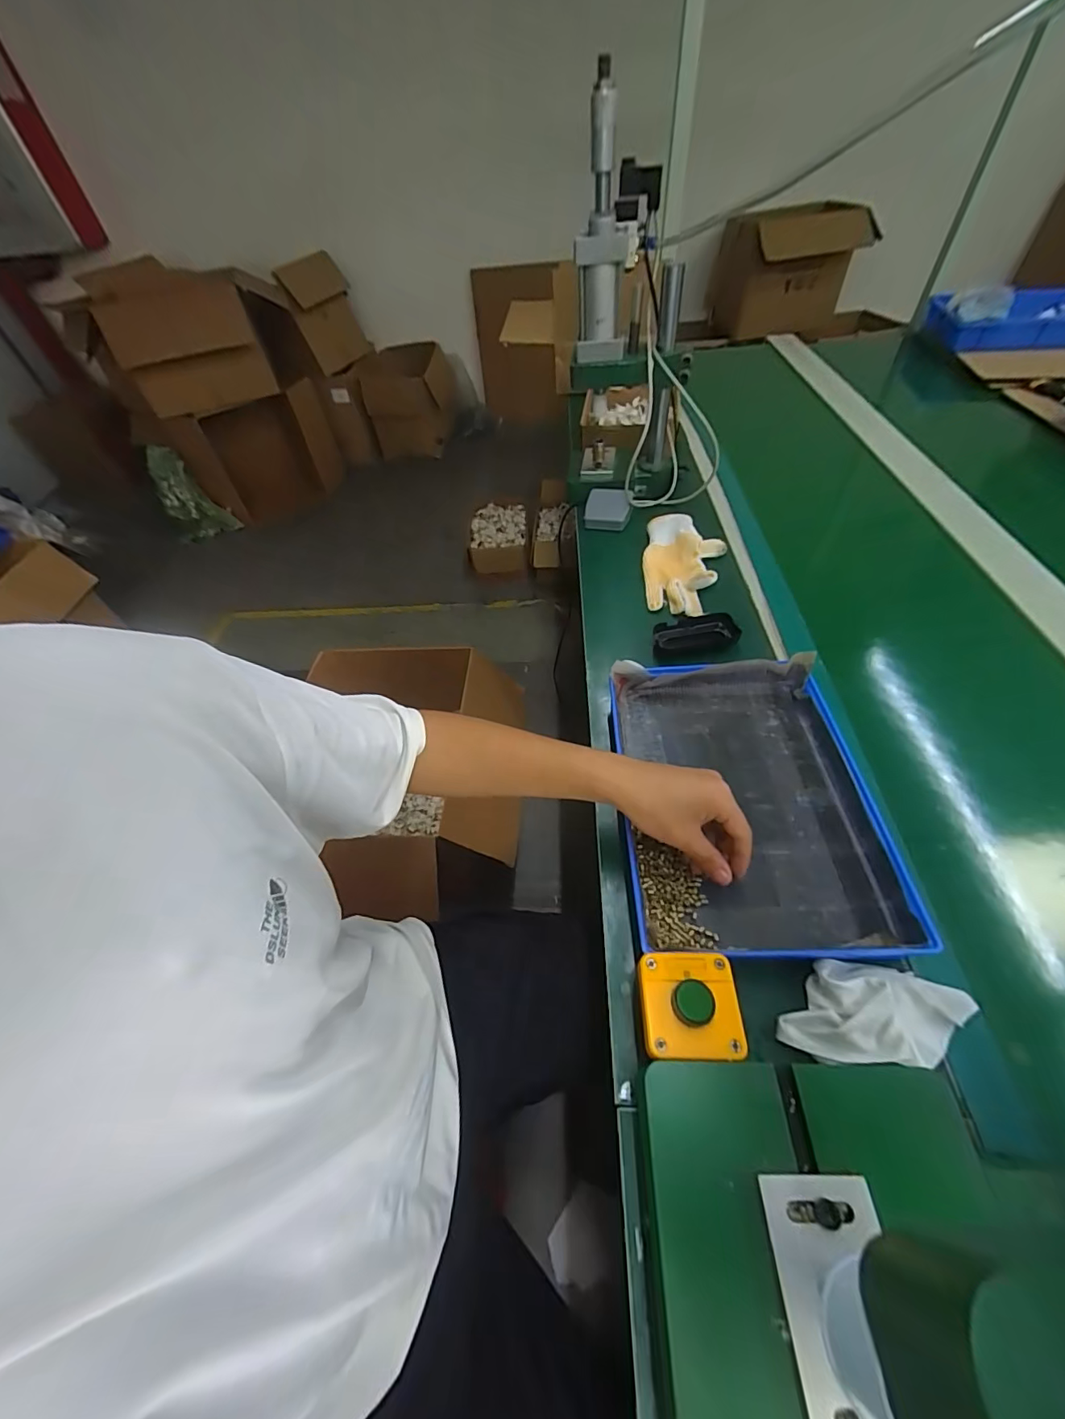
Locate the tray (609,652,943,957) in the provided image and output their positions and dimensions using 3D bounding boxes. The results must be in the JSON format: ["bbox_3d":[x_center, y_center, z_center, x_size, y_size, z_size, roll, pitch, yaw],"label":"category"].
[{"bbox_3d":[0.216,0.082,0.491,0.251,0.041,0.316,-3,51,4],"label":"tray"}]

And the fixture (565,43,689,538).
[{"bbox_3d":[0.149,-0.551,0.734,0.175,0.429,0.248,1,52,7],"label":"fixture"}]

